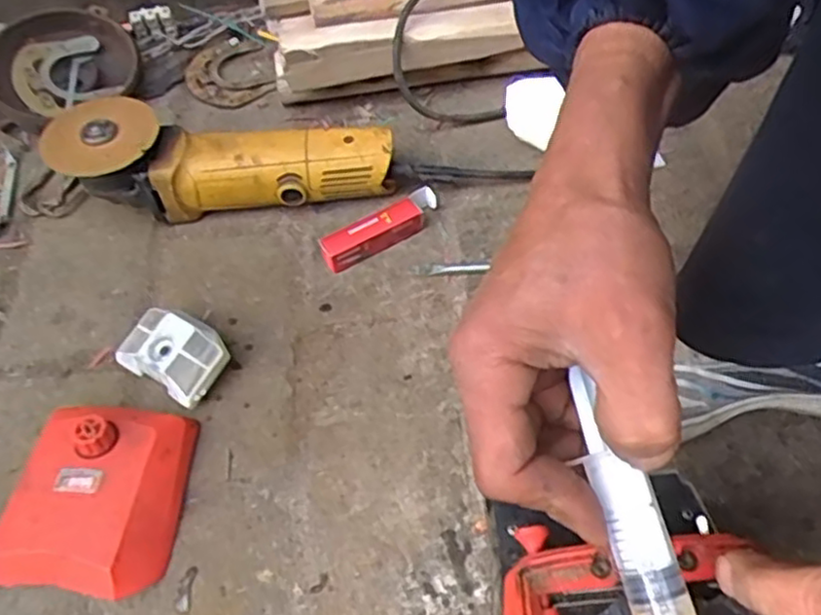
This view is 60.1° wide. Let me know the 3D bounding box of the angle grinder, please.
[{"bbox_3d":[-0.157,-0.118,0.606,0.278,0.084,0.086,1,56,4],"label":"angle grinder"}]

